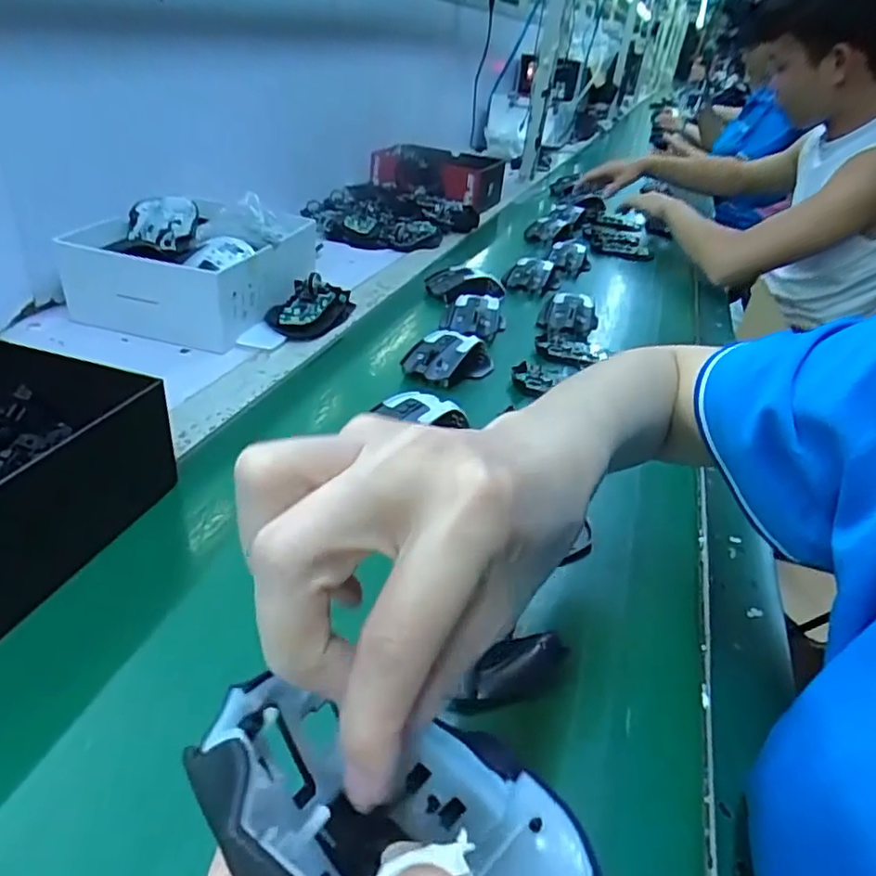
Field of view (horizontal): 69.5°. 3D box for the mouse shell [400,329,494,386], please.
[{"bbox_3d":[0.013,-0.086,0.678,0.067,0.040,0.103,27,41,29],"label":"mouse shell"}]

